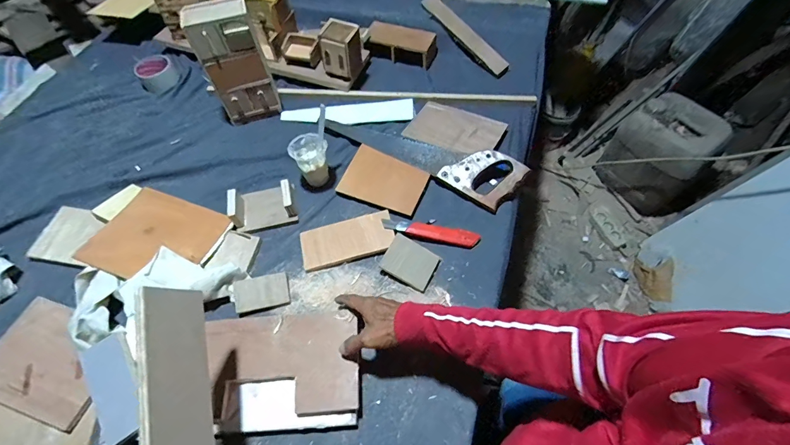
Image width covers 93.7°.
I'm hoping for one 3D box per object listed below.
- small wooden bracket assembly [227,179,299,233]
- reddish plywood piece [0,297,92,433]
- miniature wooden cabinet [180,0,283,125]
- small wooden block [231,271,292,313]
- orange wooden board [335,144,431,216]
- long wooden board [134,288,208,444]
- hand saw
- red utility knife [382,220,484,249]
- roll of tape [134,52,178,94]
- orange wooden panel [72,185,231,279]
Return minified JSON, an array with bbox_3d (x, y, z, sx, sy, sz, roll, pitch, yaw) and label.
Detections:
[{"bbox_3d":[-0.252,-0.033,0.702,0.114,0.038,0.080,-16,60,-5],"label":"small wooden bracket assembly"},{"bbox_3d":[-0.542,0.213,0.579,0.204,0.010,0.144,15,62,13],"label":"reddish plywood piece"},{"bbox_3d":[-0.327,-0.327,0.774,0.119,0.232,0.071,-16,60,-5],"label":"miniature wooden cabinet"},{"bbox_3d":[-0.224,0.118,0.627,0.087,0.010,0.055,-9,74,-17],"label":"small wooden block"},{"bbox_3d":[-0.020,-0.087,0.738,0.158,0.009,0.115,19,63,15],"label":"orange wooden board"},{"bbox_3d":[-0.184,0.362,0.326,0.027,0.093,0.608,-11,73,-5],"label":"long wooden board"},{"bbox_3d":[0.060,-0.152,0.756,0.399,0.025,0.101,29,85,18],"label":"hand saw"},{"bbox_3d":[0.065,0.018,0.676,0.175,0.014,0.030,8,60,9],"label":"red utility knife"},{"bbox_3d":[-0.584,-0.369,0.912,0.082,0.045,0.082,-2,59,3],"label":"roll of tape"},{"bbox_3d":[-0.423,0.029,0.664,0.190,0.006,0.169,23,59,3],"label":"orange wooden panel"}]

